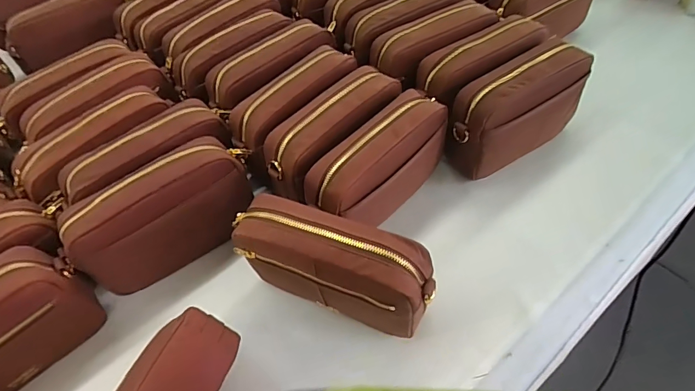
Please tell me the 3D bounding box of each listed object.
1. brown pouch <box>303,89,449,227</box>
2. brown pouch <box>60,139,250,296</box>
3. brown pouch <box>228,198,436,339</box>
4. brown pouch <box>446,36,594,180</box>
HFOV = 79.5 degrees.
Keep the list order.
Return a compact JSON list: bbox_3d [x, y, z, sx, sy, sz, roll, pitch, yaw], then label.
[{"bbox_3d":[0.040,-0.029,0.485,0.079,0.115,0.179,31,62,25],"label":"brown pouch"},{"bbox_3d":[-0.206,0.017,0.478,0.201,0.129,0.073,-28,55,-15],"label":"brown pouch"},{"bbox_3d":[-0.016,0.077,0.424,0.201,0.133,0.059,17,57,18],"label":"brown pouch"},{"bbox_3d":[0.211,-0.097,0.539,0.187,0.148,0.067,-29,56,-16],"label":"brown pouch"}]

